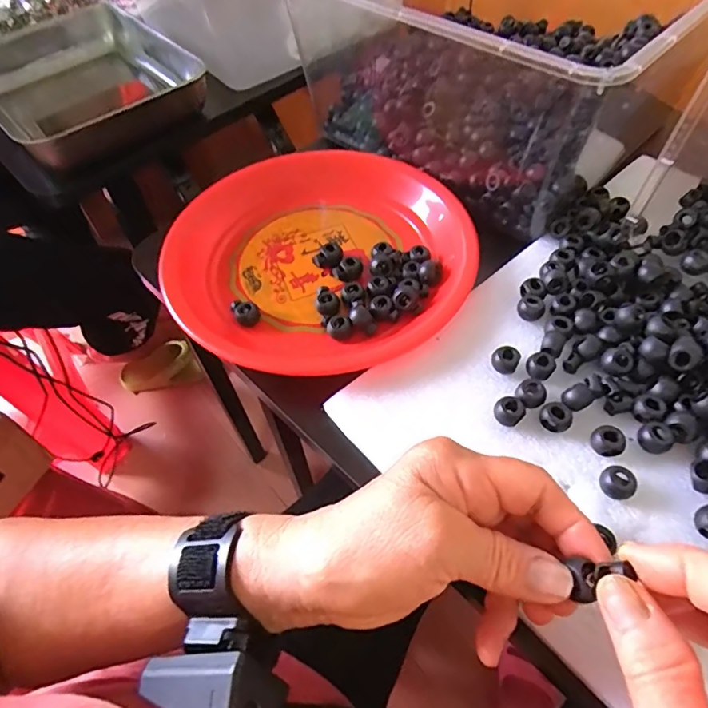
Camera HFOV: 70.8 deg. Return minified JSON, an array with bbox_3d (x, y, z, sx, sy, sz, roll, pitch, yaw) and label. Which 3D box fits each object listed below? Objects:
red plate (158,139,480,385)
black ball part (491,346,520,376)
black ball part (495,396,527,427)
[{"bbox_3d":[-0.026,-0.084,0.381,0.229,0.042,0.241,0,55,4],"label":"red plate"},{"bbox_3d":[0.096,0.004,0.316,0.016,0.013,0.012,21,59,17],"label":"black ball part"},{"bbox_3d":[0.093,0.034,0.296,0.017,0.012,0.016,-2,55,2],"label":"black ball part"}]

